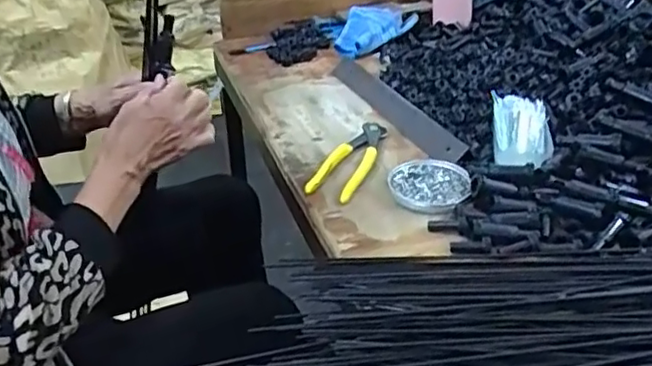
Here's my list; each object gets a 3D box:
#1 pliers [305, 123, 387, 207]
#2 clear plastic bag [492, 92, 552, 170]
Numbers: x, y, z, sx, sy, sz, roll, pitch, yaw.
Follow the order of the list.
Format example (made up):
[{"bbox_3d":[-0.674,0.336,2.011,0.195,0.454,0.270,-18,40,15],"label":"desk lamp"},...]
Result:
[{"bbox_3d":[0.030,-0.028,0.748,0.055,0.020,0.163,13,35,22],"label":"pliers"},{"bbox_3d":[0.228,-0.062,0.747,0.062,0.019,0.153,5,33,10],"label":"clear plastic bag"}]

